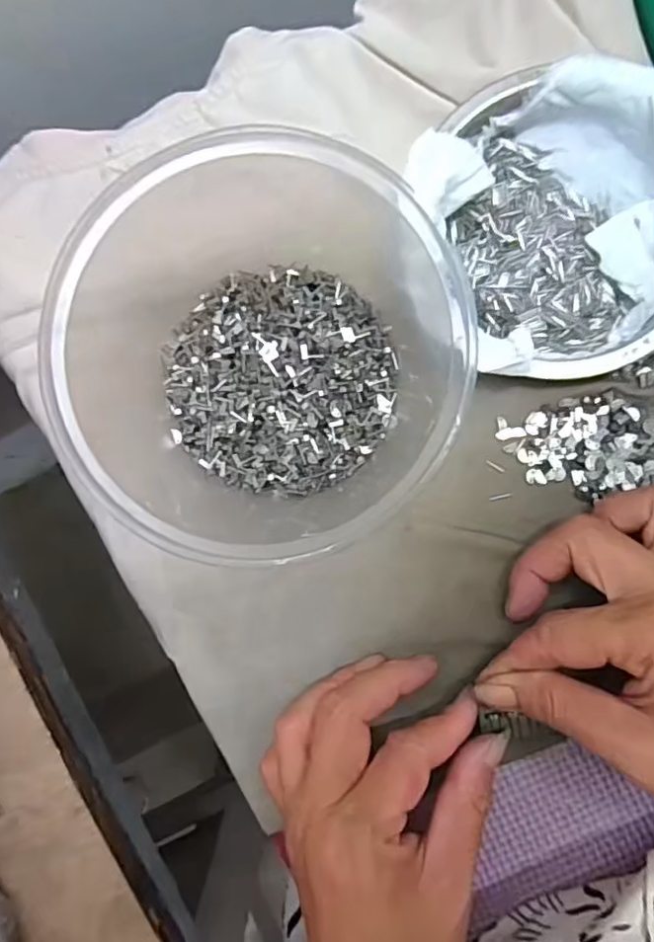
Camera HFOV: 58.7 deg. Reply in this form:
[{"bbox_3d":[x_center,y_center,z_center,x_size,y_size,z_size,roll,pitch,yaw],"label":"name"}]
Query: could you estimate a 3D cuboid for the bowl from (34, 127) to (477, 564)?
[{"bbox_3d":[-0.016,-0.048,0.220,0.157,0.061,0.159,0,88,-1],"label":"bowl"}]

